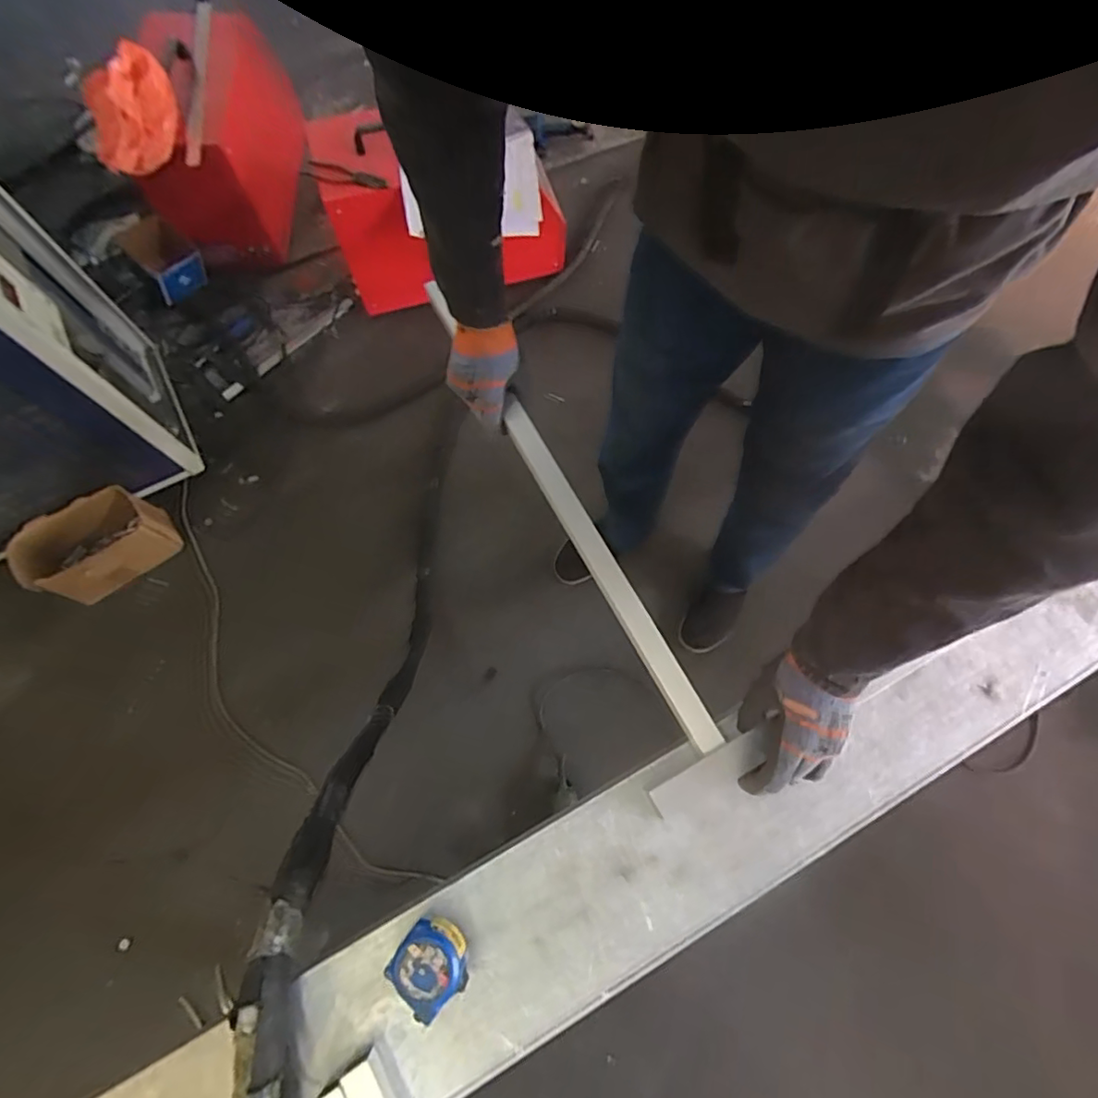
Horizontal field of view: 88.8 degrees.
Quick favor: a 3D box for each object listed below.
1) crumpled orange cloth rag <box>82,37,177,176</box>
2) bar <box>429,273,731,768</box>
[{"bbox_3d":[-0.893,-0.938,1.194,0.131,0.135,0.226,-4,71,-2],"label":"crumpled orange cloth rag"},{"bbox_3d":[0.011,-0.062,0.628,0.029,0.025,0.605,-28,76,-8],"label":"bar"}]

